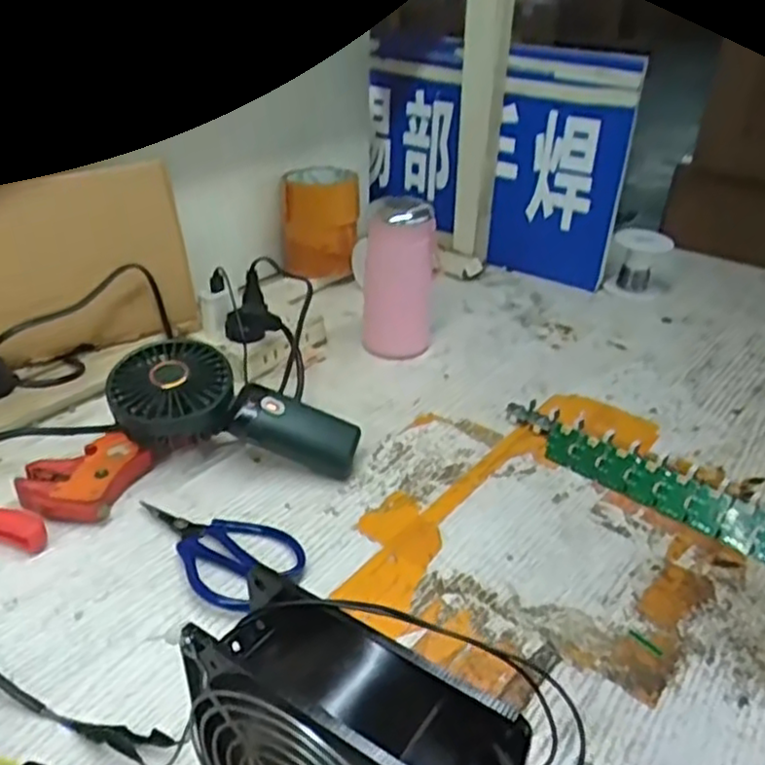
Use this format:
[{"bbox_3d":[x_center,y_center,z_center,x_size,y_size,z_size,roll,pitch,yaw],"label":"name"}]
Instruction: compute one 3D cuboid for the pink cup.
[{"bbox_3d":[0.016,-0.099,0.673,0.068,0.136,0.053,2,32,0],"label":"pink cup"}]

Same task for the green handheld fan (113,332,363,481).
[{"bbox_3d":[-0.108,0.021,0.525,0.184,0.040,0.081,19,33,0],"label":"green handheld fan"}]

